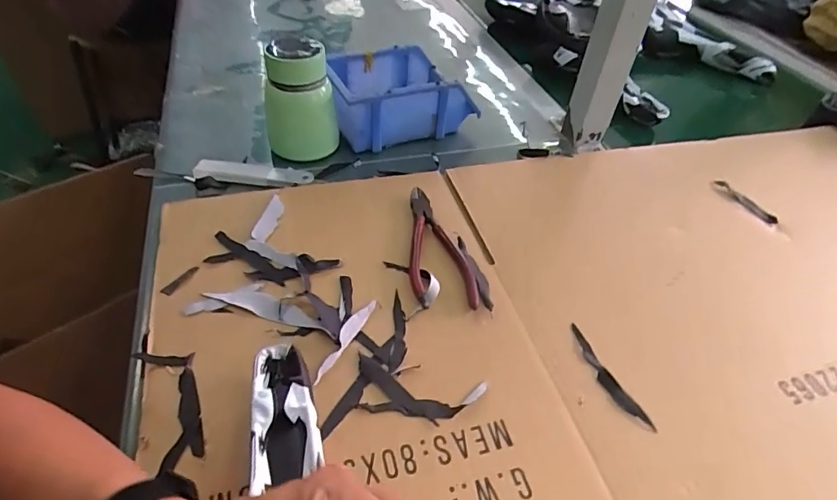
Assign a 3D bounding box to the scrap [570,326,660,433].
[{"bbox_3d":[0.146,0.098,0.376,0.014,0.004,0.096,-16,49,-20],"label":"scrap"}]

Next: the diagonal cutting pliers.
[{"bbox_3d":[0.018,-0.008,0.460,0.057,0.019,0.149,-1,46,-6],"label":"diagonal cutting pliers"}]

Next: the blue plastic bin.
[{"bbox_3d":[-0.026,-0.199,0.619,0.175,0.074,0.119,-15,48,-19],"label":"blue plastic bin"}]

